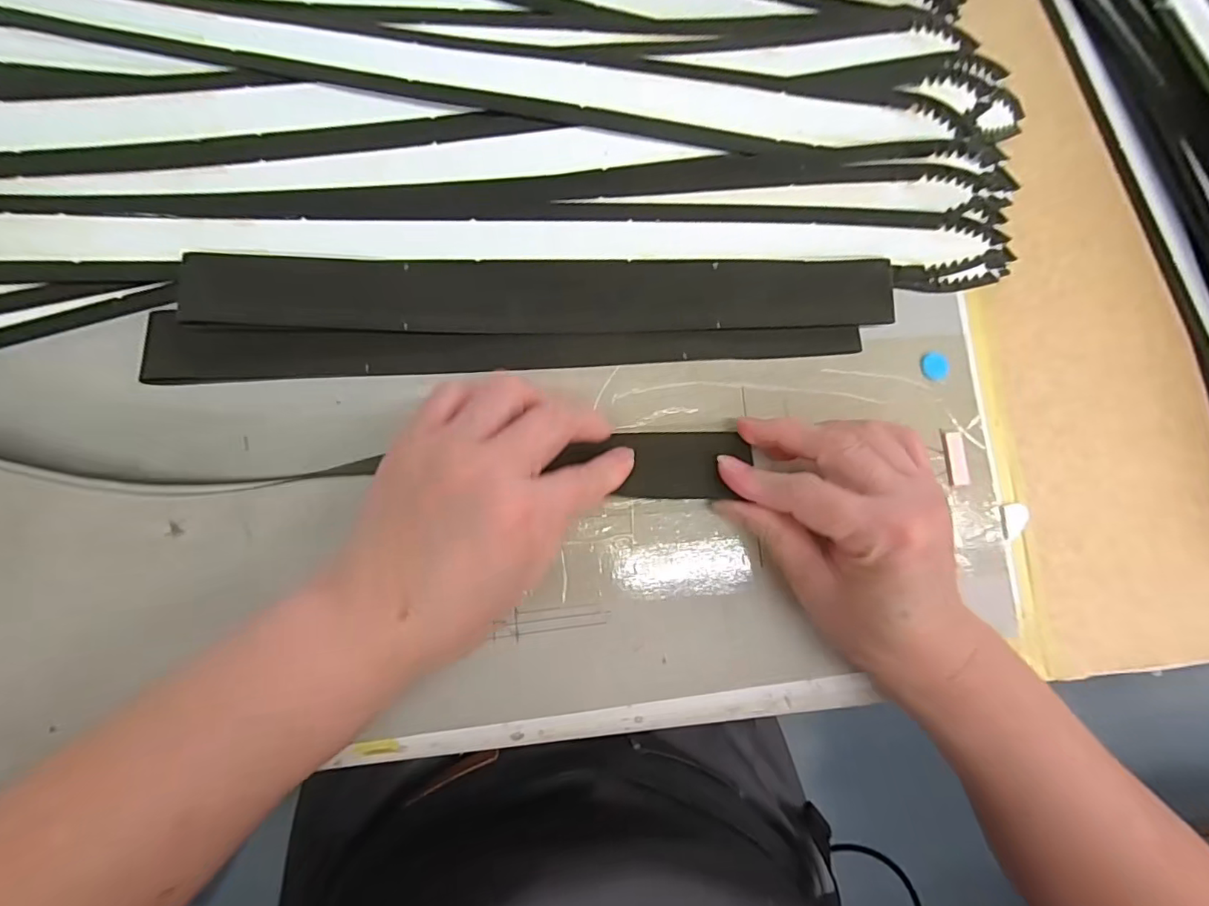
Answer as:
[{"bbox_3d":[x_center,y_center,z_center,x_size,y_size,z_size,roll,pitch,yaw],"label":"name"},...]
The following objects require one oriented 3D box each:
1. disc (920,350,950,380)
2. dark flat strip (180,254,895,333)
[{"bbox_3d":[0.189,-0.050,0.306,0.016,0.004,0.017,1,82,-7],"label":"disc"},{"bbox_3d":[-0.018,-0.083,0.279,0.352,0.011,0.037,-3,82,-8],"label":"dark flat strip"}]

